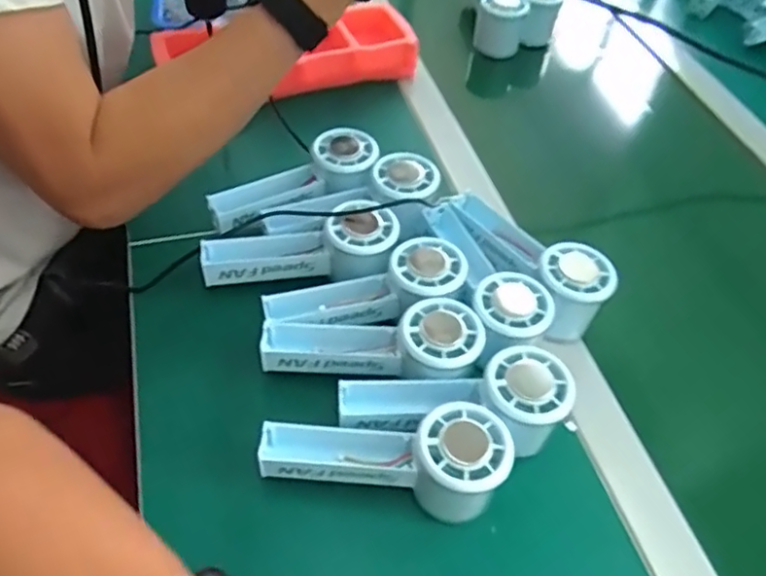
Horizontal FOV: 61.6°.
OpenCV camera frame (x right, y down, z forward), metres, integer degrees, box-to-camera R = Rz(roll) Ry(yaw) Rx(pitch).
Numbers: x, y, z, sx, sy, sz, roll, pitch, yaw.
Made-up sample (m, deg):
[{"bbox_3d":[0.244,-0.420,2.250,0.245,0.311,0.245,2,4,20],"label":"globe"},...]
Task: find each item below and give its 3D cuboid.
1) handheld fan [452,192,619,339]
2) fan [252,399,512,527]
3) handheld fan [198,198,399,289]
[{"bbox_3d":[0.117,-0.028,0.525,0.058,0.055,0.147,-22,55,-22],"label":"handheld fan"},{"bbox_3d":[-0.001,0.107,0.405,0.152,0.066,0.056,7,49,0],"label":"fan"},{"bbox_3d":[-0.064,-0.029,0.505,0.149,0.034,0.062,-12,51,1],"label":"handheld fan"}]

